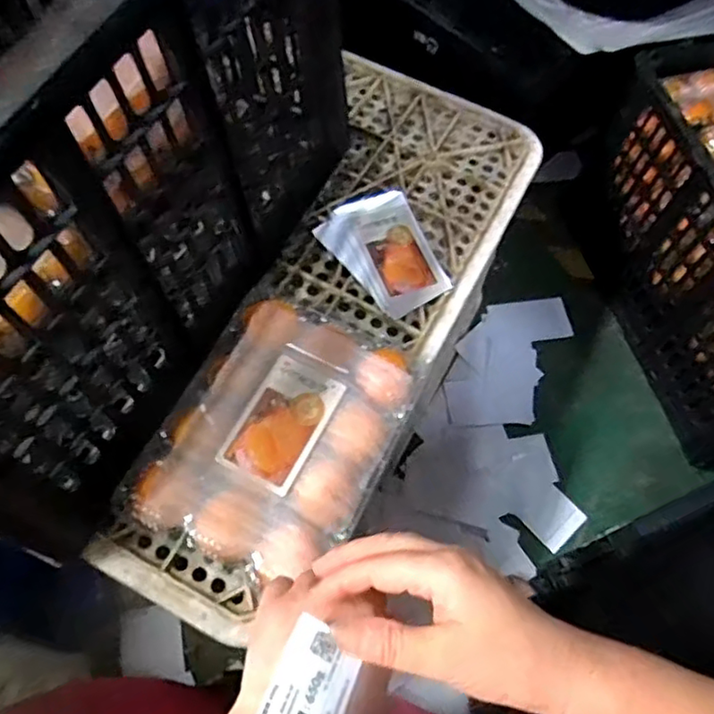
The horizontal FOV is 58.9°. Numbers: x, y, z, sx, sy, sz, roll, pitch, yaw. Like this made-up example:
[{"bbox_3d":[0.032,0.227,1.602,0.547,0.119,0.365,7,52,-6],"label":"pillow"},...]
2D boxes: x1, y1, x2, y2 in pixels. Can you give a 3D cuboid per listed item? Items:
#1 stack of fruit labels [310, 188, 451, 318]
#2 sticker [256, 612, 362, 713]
[{"bbox_3d":[0.030,-0.103,0.619,0.093,0.010,0.127,-28,69,-17],"label":"stack of fruit labels"},{"bbox_3d":[-0.022,0.162,0.309,0.038,0.004,0.054,35,52,-5],"label":"sticker"}]

